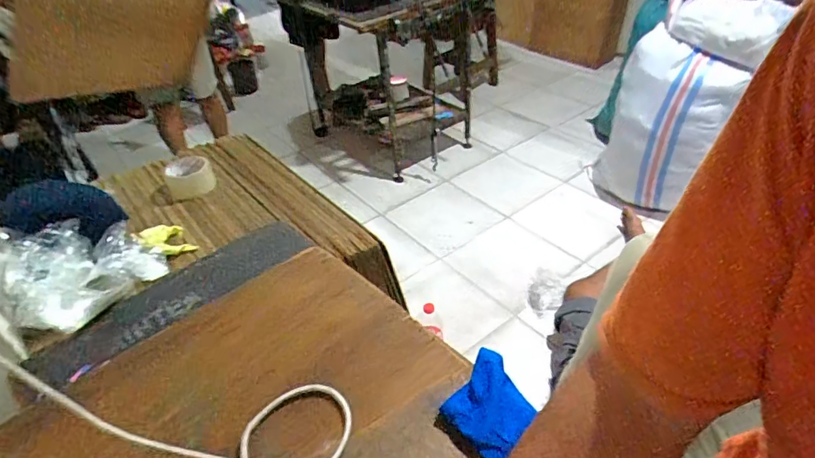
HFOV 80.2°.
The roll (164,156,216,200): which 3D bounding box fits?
[{"bbox_3d":[-0.451,-0.113,1.001,0.093,0.049,0.095,-3,39,2],"label":"roll"}]

